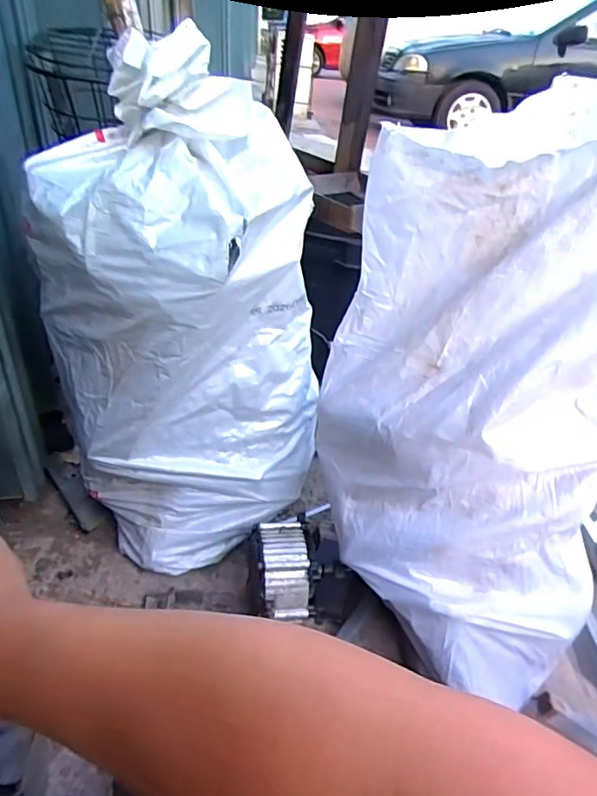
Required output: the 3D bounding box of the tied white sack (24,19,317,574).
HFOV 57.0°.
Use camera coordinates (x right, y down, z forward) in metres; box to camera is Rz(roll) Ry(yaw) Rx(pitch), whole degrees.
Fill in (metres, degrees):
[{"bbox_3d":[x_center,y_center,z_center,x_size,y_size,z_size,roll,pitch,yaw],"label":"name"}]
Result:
[{"bbox_3d":[-0.139,-0.082,0.716,0.310,0.579,0.235,-15,38,-26],"label":"tied white sack"}]

